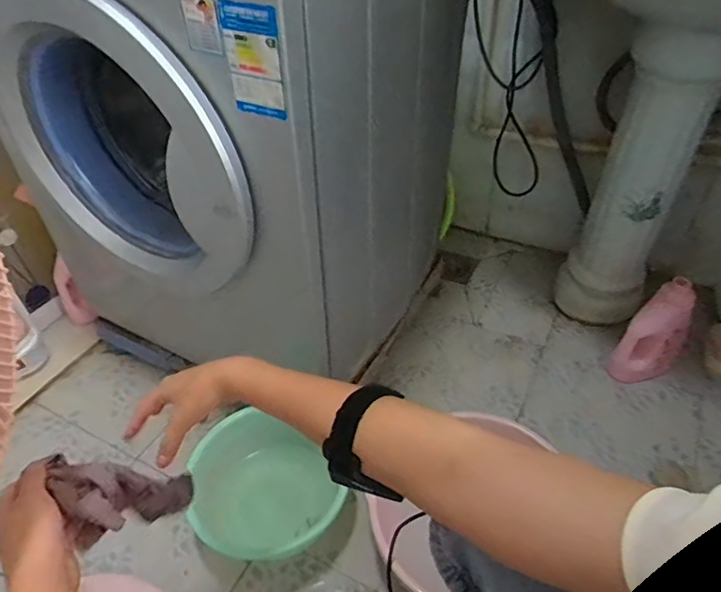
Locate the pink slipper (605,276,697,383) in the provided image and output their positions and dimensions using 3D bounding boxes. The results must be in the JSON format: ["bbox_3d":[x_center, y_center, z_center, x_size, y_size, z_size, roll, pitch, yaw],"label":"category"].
[{"bbox_3d":[0.564,0.067,1.012,0.119,0.231,0.048,13,28,-3],"label":"pink slipper"}]

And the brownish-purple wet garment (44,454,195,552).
[{"bbox_3d":[-0.221,0.203,0.529,0.054,0.187,0.064,9,73,15],"label":"brownish-purple wet garment"}]

